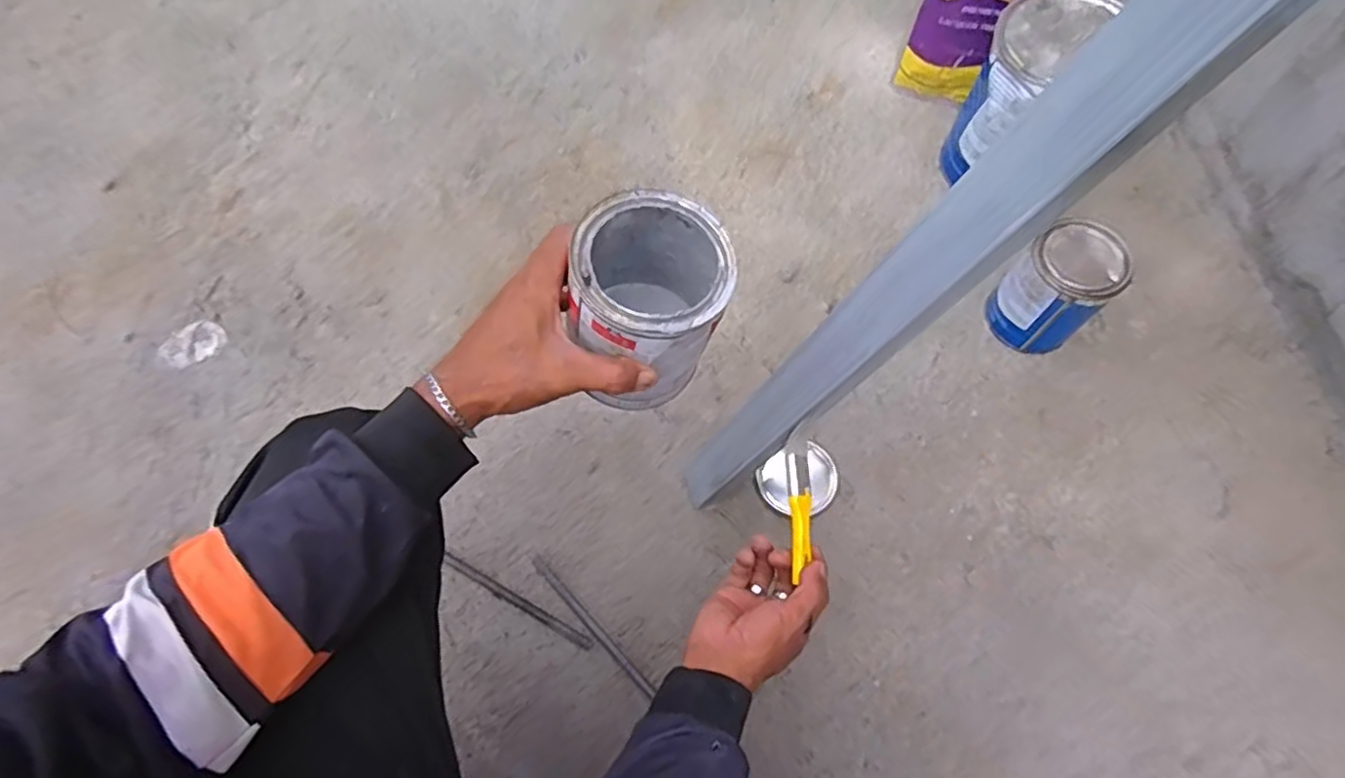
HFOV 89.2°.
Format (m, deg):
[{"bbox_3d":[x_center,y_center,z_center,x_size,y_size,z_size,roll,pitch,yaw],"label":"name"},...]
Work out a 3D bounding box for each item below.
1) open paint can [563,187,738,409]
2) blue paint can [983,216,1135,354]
[{"bbox_3d":[-0.010,-0.060,0.474,0.098,0.124,0.108,2,69,4],"label":"open paint can"},{"bbox_3d":[0.448,-0.117,0.795,0.108,0.129,0.101,-1,69,3],"label":"blue paint can"}]

